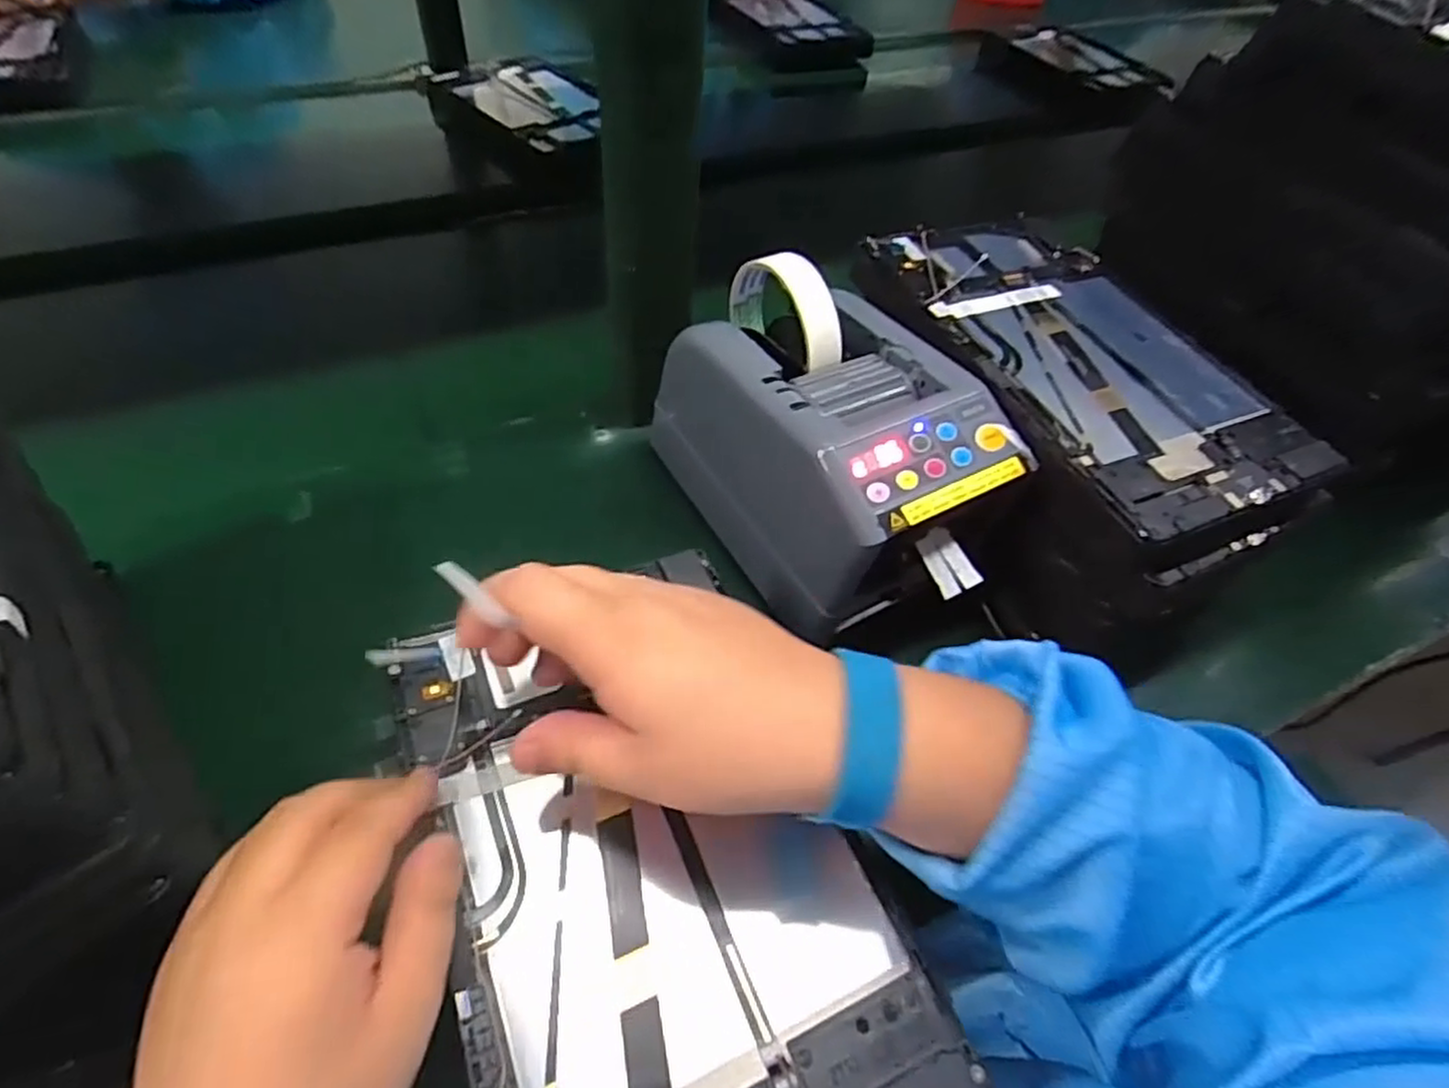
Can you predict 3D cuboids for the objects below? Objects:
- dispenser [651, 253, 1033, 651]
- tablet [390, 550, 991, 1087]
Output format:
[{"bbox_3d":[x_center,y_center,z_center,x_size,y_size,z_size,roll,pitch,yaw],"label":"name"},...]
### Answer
[{"bbox_3d":[0.057,-0.055,0.395,0.109,0.135,0.205,-25,59,-22],"label":"dispenser"},{"bbox_3d":[-0.028,0.115,0.263,0.142,0.008,0.232,-18,56,-18],"label":"tablet"}]

